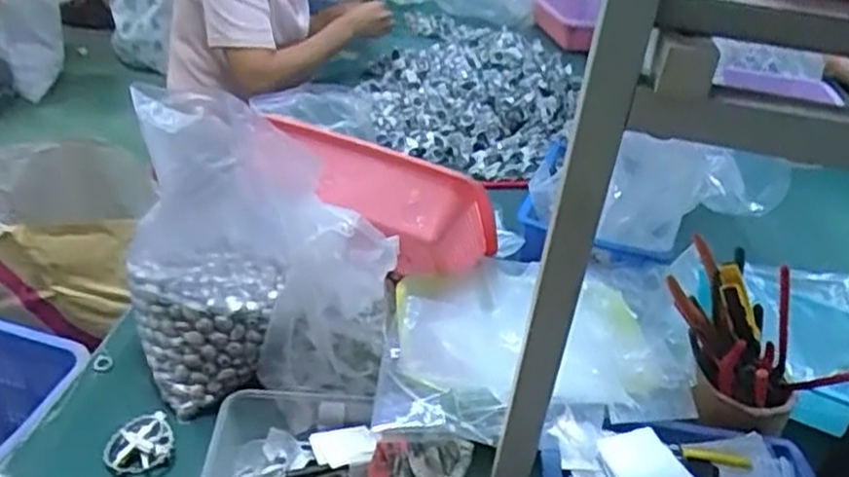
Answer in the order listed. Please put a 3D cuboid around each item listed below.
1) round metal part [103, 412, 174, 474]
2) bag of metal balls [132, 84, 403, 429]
[{"bbox_3d":[-0.270,0.193,0.716,0.060,0.018,0.057,5,33,-3],"label":"round metal part"},{"bbox_3d":[-0.166,0.019,0.765,0.251,0.254,0.207,1,33,-9],"label":"bag of metal balls"}]

